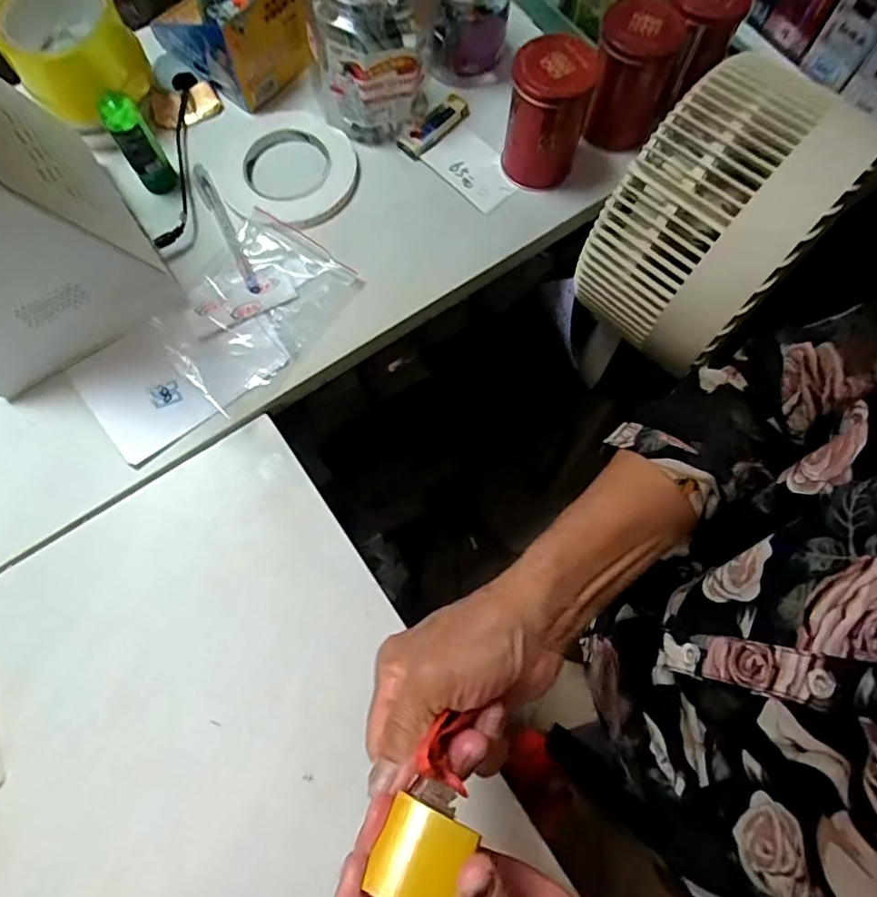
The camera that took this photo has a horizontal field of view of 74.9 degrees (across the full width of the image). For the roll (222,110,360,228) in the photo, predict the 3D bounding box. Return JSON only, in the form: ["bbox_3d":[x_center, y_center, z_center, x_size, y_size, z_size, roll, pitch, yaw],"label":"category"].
[{"bbox_3d":[-0.136,-0.259,0.530,0.120,0.016,0.118,0,72,0],"label":"roll"}]

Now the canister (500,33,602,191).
[{"bbox_3d":[0.093,-0.287,0.494,0.065,0.112,0.074,11,72,3],"label":"canister"}]

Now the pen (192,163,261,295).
[{"bbox_3d":[-0.191,-0.198,0.510,0.014,0.010,0.154,-27,74,-9],"label":"pen"}]

